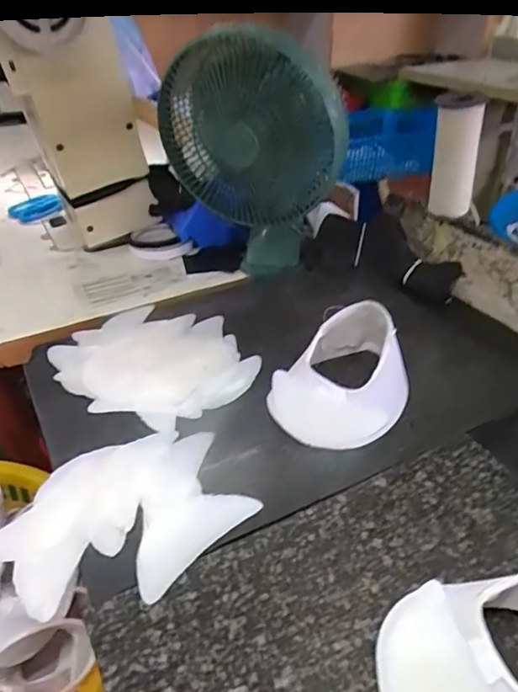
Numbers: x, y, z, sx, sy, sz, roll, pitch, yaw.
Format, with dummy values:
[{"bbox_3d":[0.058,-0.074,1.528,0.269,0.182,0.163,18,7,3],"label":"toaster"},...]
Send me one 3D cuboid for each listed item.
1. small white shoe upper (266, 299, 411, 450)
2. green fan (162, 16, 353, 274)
[{"bbox_3d":[0.080,0.021,0.529,0.124,0.061,0.158,5,36,12],"label":"small white shoe upper"},{"bbox_3d":[-0.003,-0.220,0.676,0.213,0.315,0.160,3,36,9],"label":"green fan"}]

